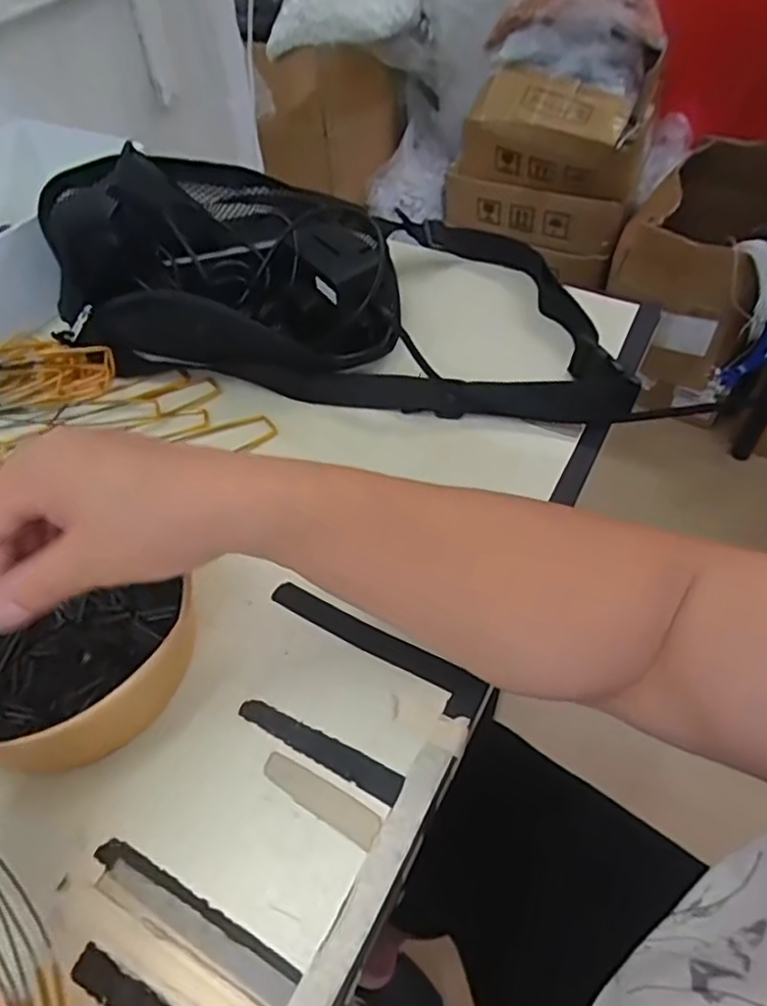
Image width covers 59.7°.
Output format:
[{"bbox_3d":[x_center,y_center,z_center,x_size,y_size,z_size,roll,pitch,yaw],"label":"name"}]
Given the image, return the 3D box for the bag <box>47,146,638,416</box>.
[{"bbox_3d":[-0.040,-0.179,0.499,0.432,0.095,0.201,7,52,8],"label":"bag"}]

